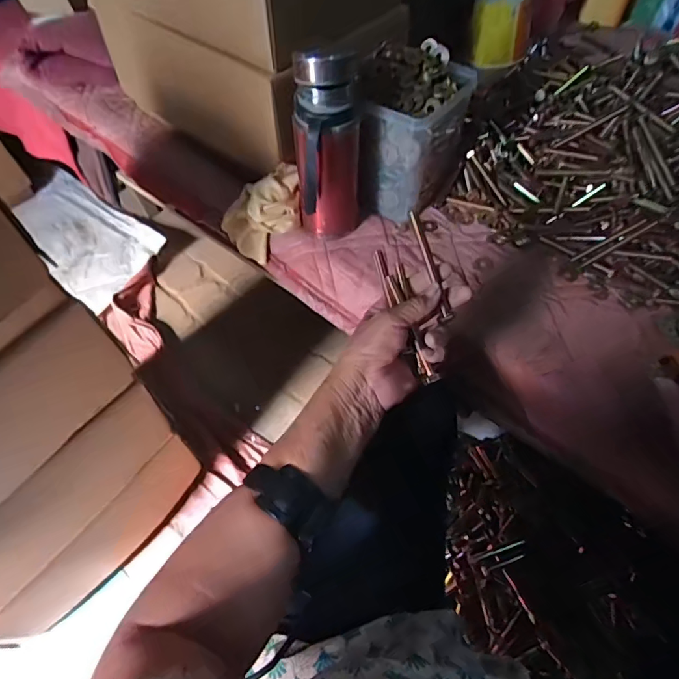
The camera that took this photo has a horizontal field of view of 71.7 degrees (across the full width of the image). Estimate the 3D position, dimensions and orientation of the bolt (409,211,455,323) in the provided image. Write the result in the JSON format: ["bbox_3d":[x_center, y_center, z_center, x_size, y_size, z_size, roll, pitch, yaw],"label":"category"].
[{"bbox_3d":[0.082,-0.066,0.418,0.006,0.101,0.009,-29,18,-16],"label":"bolt"}]

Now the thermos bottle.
[{"bbox_3d":[-0.011,-0.224,0.576,0.078,0.223,0.073,-1,57,1],"label":"thermos bottle"}]

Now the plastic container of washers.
[{"bbox_3d":[0.087,-0.288,0.655,0.151,0.159,0.143,-40,65,-22],"label":"plastic container of washers"}]

